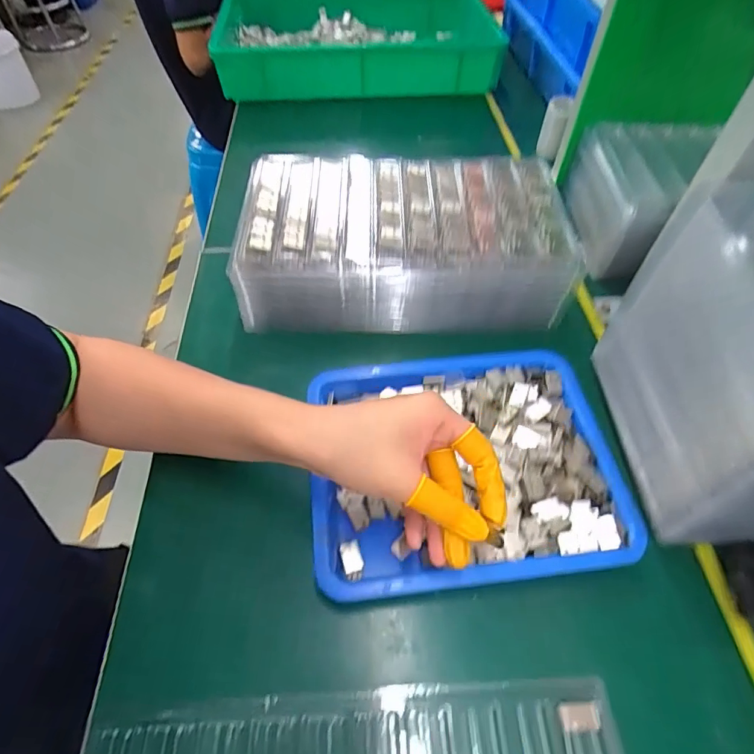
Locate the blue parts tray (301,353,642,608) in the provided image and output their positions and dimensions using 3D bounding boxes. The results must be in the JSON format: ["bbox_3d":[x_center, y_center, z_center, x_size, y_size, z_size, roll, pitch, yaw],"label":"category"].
[{"bbox_3d":[0.060,0.065,0.348,0.213,0.036,0.172,-7,55,-4],"label":"blue parts tray"}]

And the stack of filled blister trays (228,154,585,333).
[{"bbox_3d":[0.024,-0.139,0.457,0.296,0.090,0.181,1,55,2],"label":"stack of filled blister trays"}]

